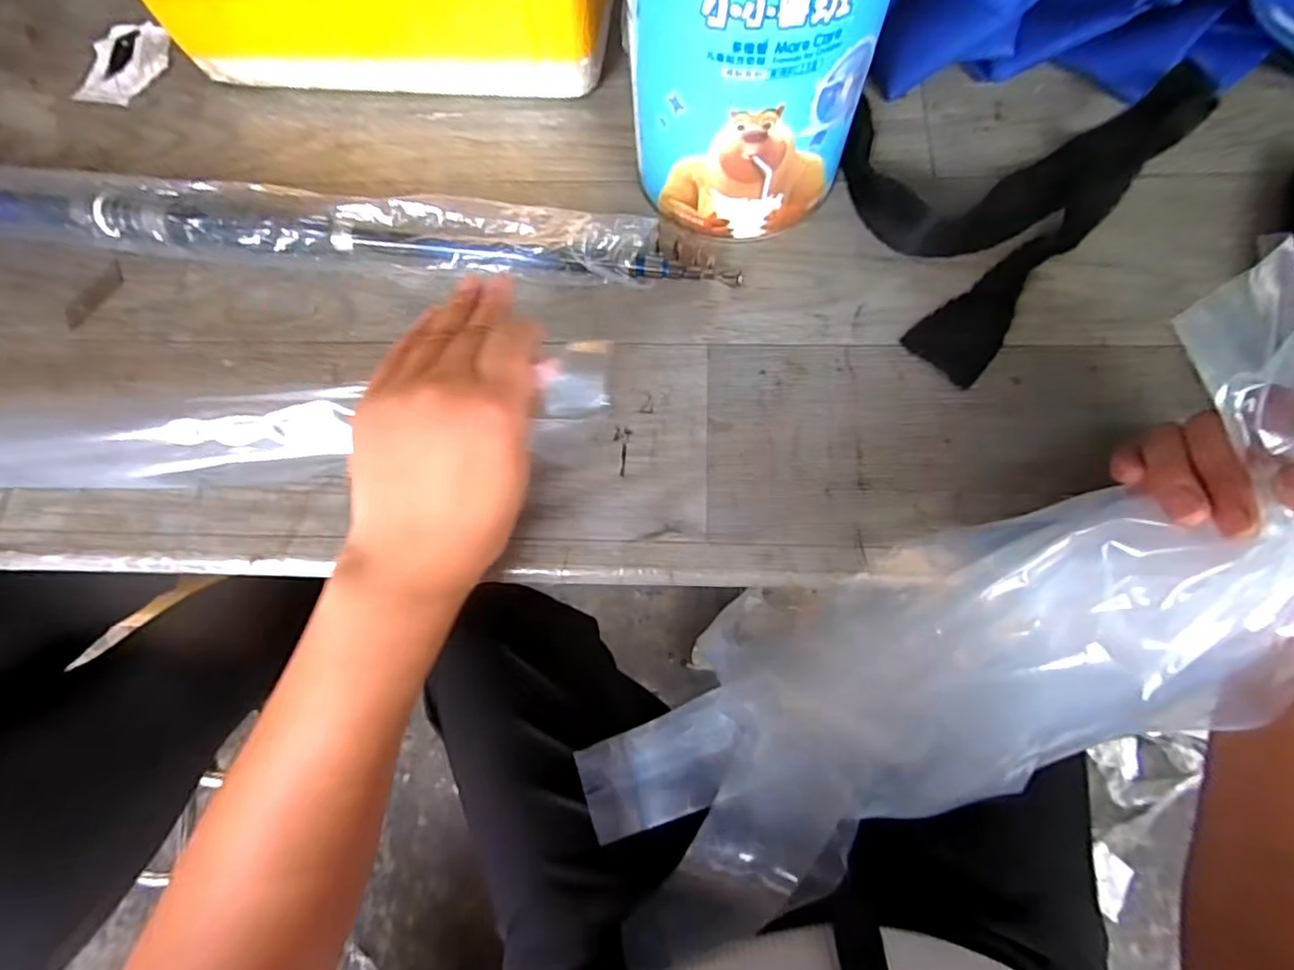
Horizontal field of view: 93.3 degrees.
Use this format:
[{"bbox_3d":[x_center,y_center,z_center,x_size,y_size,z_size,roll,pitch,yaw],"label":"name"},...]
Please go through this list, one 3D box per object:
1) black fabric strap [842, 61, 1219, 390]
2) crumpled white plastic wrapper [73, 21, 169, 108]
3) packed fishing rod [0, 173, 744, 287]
[{"bbox_3d":[0.204,-0.189,0.371,0.152,0.037,0.240,41,79,13],"label":"black fabric strap"},{"bbox_3d":[-0.379,-0.308,0.444,0.055,0.008,0.078,-2,73,2],"label":"crumpled white plastic wrapper"},{"bbox_3d":[-0.243,-0.158,0.371,0.596,0.041,0.056,5,73,5],"label":"packed fishing rod"}]

